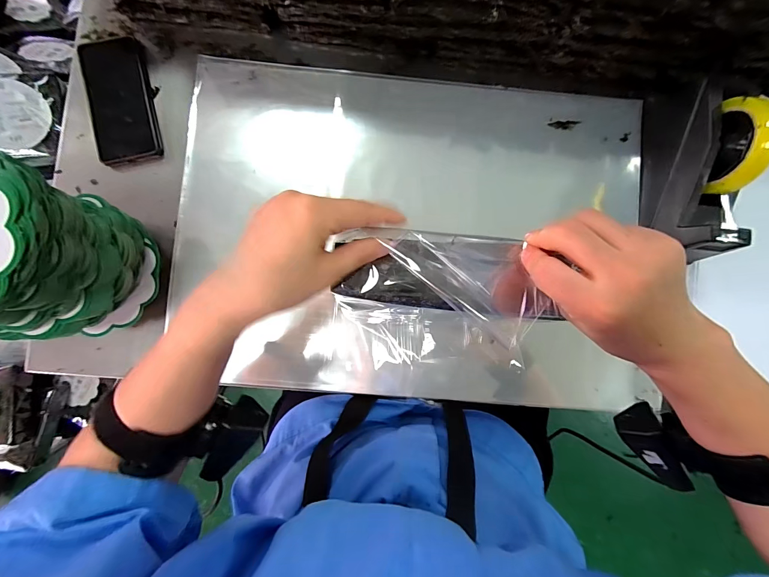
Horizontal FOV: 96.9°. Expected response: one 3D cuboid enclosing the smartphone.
[{"bbox_3d":[-0.344,-0.246,0.444,0.075,0.016,0.163,-12,87,-2],"label":"smartphone"}]

